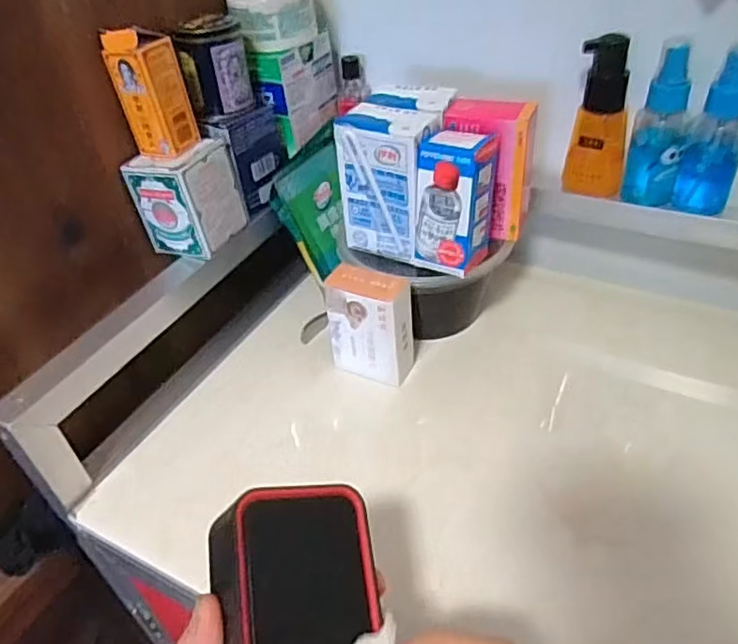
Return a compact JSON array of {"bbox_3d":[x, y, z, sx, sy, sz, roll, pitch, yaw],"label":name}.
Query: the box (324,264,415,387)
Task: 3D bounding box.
[{"bbox_3d":[0.002,0.002,0.475,0.059,0.084,0.030,17,45,24],"label":"box"}]

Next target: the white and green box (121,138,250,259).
[{"bbox_3d":[-0.141,-0.100,0.482,0.058,0.073,0.059,13,43,20],"label":"white and green box"}]

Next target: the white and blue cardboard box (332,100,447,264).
[{"bbox_3d":[0.016,-0.107,0.468,0.066,0.104,0.047,19,46,26],"label":"white and blue cardboard box"}]

